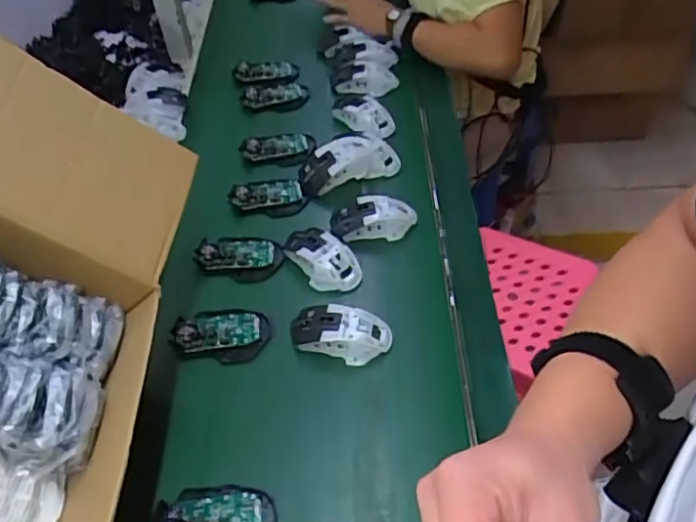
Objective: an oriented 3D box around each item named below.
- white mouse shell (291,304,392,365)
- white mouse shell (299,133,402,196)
[{"bbox_3d":[-0.010,0.079,0.701,0.115,0.037,0.061,12,53,14],"label":"white mouse shell"},{"bbox_3d":[-0.001,-0.156,0.883,0.152,0.057,0.071,-23,53,-14],"label":"white mouse shell"}]

